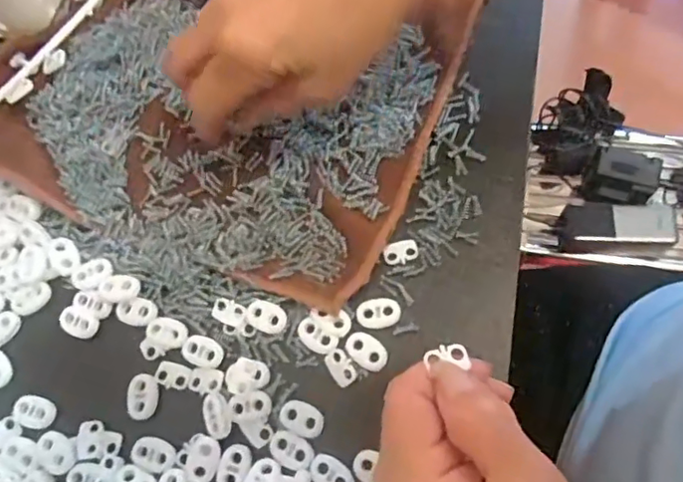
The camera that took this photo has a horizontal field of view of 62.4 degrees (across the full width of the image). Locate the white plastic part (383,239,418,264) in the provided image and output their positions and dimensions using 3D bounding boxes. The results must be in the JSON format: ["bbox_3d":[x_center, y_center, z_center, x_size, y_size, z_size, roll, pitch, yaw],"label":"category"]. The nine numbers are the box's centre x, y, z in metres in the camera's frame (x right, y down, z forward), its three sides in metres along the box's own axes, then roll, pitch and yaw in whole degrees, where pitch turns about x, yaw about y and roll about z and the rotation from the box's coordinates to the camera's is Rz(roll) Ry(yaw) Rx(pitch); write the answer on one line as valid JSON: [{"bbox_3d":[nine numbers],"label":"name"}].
[{"bbox_3d":[0.032,0.005,0.305,0.019,0.004,0.012,-10,69,2],"label":"white plastic part"}]

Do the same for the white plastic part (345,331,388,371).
[{"bbox_3d":[0.013,0.055,0.286,0.023,0.004,0.015,41,79,18],"label":"white plastic part"}]

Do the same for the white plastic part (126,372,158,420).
[{"bbox_3d":[-0.102,0.080,0.290,0.015,0.004,0.023,-4,69,4],"label":"white plastic part"}]

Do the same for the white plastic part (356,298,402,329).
[{"bbox_3d":[0.019,0.037,0.292,0.023,0.004,0.015,-6,69,4],"label":"white plastic part"}]

